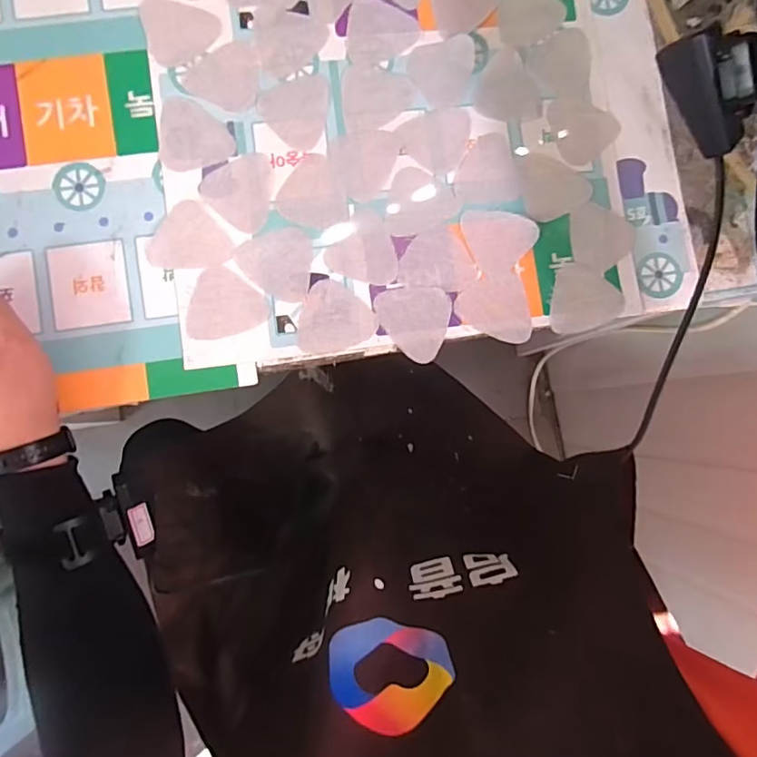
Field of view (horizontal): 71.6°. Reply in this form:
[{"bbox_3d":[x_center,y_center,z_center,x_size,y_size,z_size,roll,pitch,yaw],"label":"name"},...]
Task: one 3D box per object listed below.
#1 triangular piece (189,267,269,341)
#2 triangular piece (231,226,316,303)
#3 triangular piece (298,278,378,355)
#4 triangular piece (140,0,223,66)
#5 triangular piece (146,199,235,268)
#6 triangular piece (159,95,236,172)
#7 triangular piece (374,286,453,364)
[{"bbox_3d":[-0.127,-0.055,0.422,0.058,0.004,0.059,40,87,-3],"label":"triangular piece"},{"bbox_3d":[-0.085,-0.094,0.425,0.060,0.004,0.057,8,88,-4],"label":"triangular piece"},{"bbox_3d":[-0.034,-0.049,0.425,0.058,0.004,0.058,5,89,-4],"label":"triangular piece"},{"bbox_3d":[-0.160,-0.286,0.429,0.060,0.004,0.055,-11,90,-4],"label":"triangular piece"},{"bbox_3d":[-0.153,-0.117,0.426,0.067,0.004,0.053,-2,89,-4],"label":"triangular piece"},{"bbox_3d":[-0.148,-0.199,0.428,0.059,0.004,0.059,4,89,-4],"label":"triangular piece"},{"bbox_3d":[0.028,-0.045,0.429,0.059,0.006,0.060,3,89,-4],"label":"triangular piece"}]

